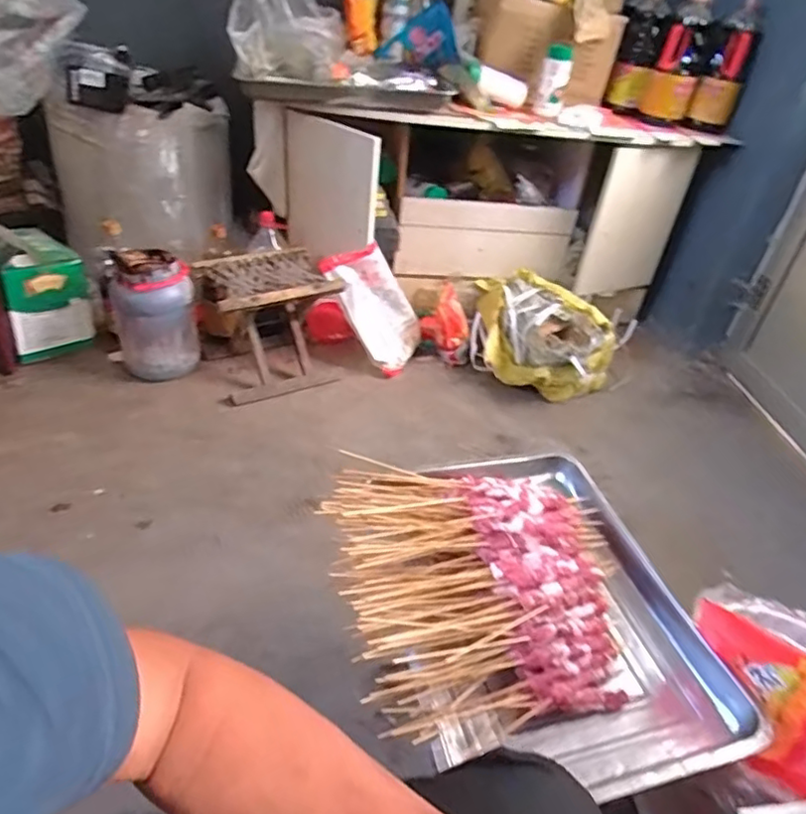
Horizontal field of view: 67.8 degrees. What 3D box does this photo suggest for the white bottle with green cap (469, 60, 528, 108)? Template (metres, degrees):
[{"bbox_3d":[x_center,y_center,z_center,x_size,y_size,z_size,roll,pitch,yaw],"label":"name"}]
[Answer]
[{"bbox_3d":[0.223,-0.761,1.411,0.154,0.053,0.039,23,35,-11],"label":"white bottle with green cap"}]

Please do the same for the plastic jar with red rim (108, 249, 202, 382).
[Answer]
[{"bbox_3d":[-0.550,-0.199,1.332,0.160,0.270,0.162,-12,41,-25],"label":"plastic jar with red rim"}]

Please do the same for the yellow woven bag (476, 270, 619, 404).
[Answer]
[{"bbox_3d":[0.354,-0.201,1.529,0.310,0.187,0.379,7,37,-1],"label":"yellow woven bag"}]

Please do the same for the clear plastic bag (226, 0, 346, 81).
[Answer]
[{"bbox_3d":[-0.242,-0.808,1.253,0.236,0.187,0.151,1,37,-9],"label":"clear plastic bag"}]

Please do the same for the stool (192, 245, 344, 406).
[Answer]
[{"bbox_3d":[-0.300,-0.191,1.367,0.250,0.250,0.239,-15,42,-27],"label":"stool"}]

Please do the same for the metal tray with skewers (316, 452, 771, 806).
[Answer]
[{"bbox_3d":[0.124,0.200,0.677,0.375,0.098,0.429,-5,39,-16],"label":"metal tray with skewers"}]

